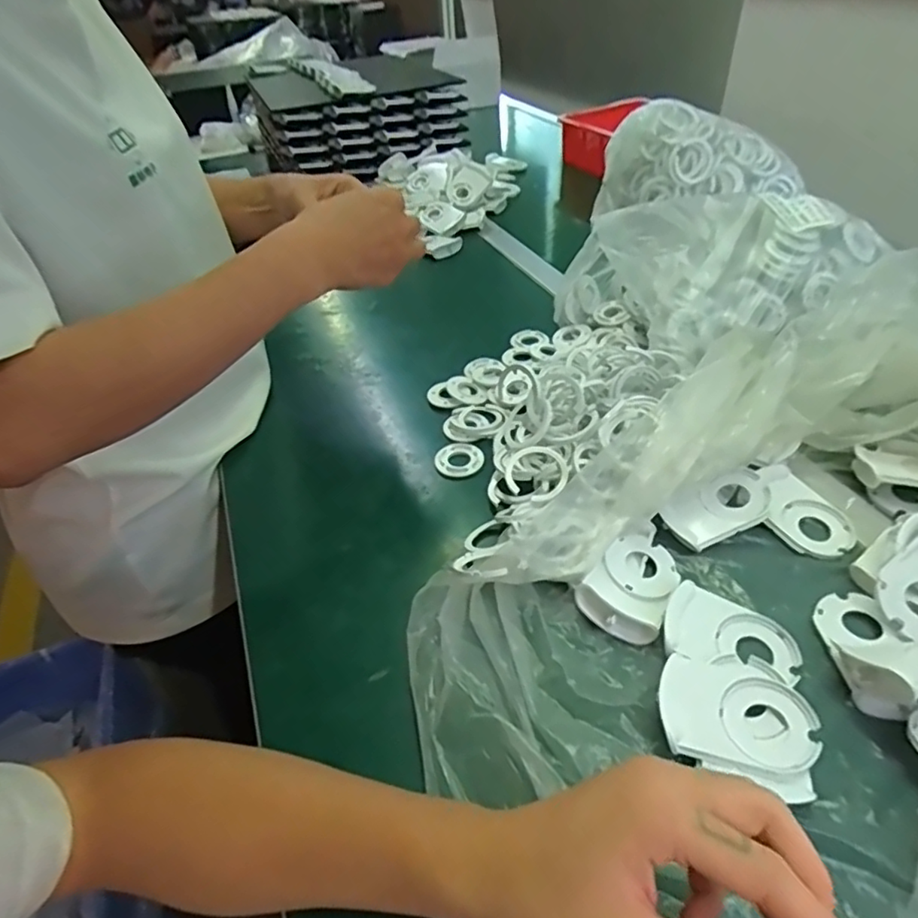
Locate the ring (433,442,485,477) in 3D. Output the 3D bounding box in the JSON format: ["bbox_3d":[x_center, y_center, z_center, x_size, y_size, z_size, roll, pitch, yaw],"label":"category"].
[{"bbox_3d":[0.001,0.001,0.542,0.044,0.005,0.041,-3,42,3],"label":"ring"}]

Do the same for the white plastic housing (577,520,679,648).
[{"bbox_3d":[0.129,0.085,0.419,0.057,0.017,0.093,28,51,32],"label":"white plastic housing"}]

